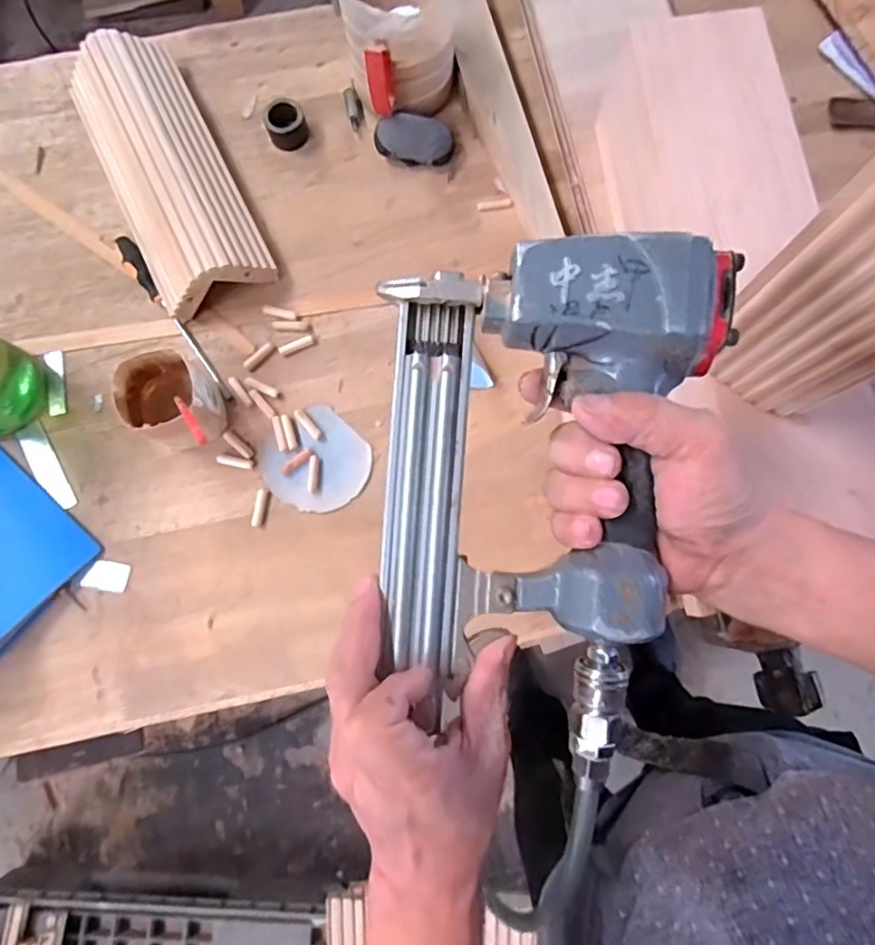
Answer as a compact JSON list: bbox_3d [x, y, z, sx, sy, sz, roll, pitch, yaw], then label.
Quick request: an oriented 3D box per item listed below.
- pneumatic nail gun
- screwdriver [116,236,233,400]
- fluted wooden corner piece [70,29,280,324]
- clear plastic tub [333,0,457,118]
[{"bbox_3d":[0.057,0.014,0.282,0.163,0.067,0.236,-1,79,-1],"label":"pneumatic nail gun"},{"bbox_3d":[-0.301,-0.176,0.662,0.020,0.021,0.227,-34,81,-6],"label":"screwdriver"},{"bbox_3d":[-0.309,-0.343,0.664,0.129,0.070,0.324,-26,80,-5],"label":"fluted wooden corner piece"},{"bbox_3d":[-0.049,-0.490,0.654,0.122,0.134,0.130,0,79,0],"label":"clear plastic tub"}]

